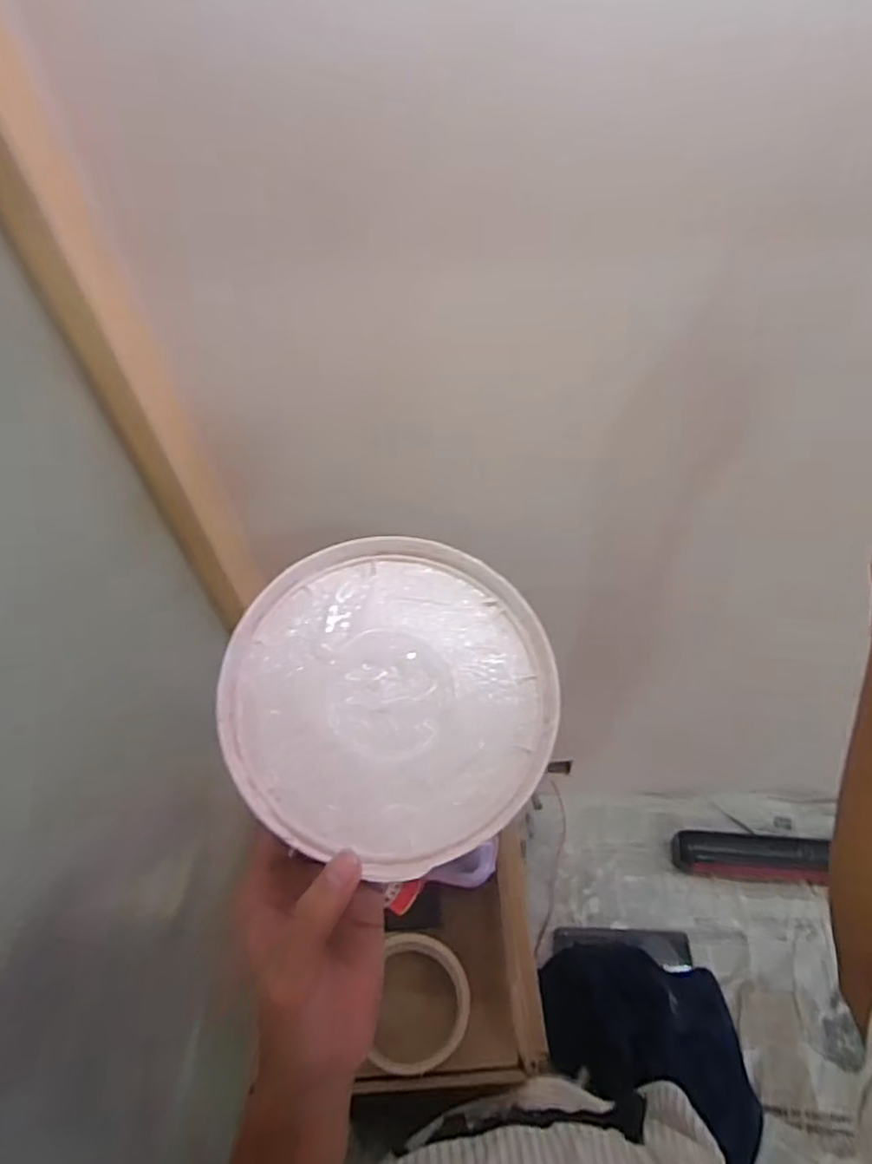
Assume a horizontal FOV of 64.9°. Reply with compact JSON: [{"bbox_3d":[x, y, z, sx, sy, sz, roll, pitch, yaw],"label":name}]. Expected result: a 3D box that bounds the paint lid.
[{"bbox_3d":[-0.022,0.057,0.360,0.167,0.011,0.166,2,67,-4],"label":"paint lid"}]

